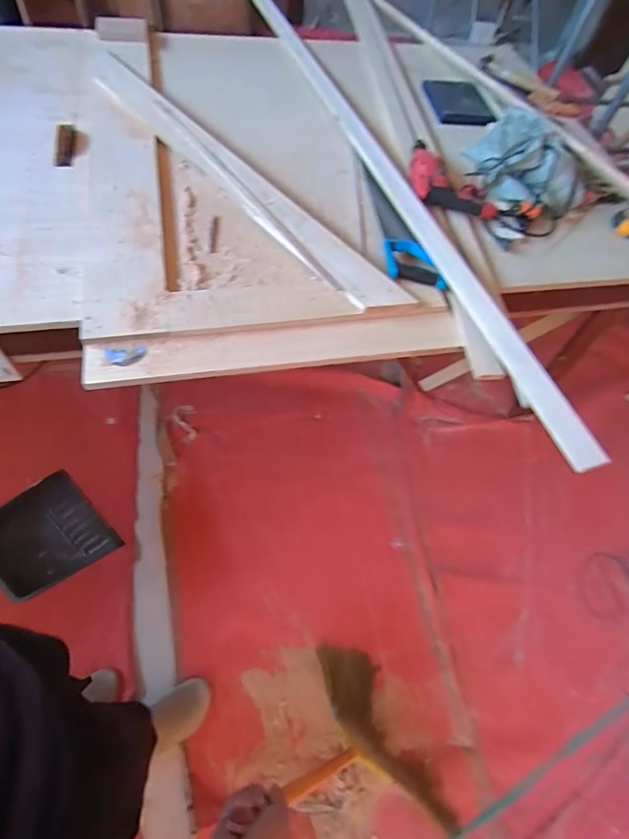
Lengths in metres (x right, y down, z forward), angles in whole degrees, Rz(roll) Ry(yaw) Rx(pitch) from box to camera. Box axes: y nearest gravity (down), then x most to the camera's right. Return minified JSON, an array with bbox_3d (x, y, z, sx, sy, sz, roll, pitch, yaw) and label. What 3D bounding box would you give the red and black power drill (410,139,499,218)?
[{"bbox_3d":[0.343,-0.591,1.082,0.233,0.070,0.203,15,61,5],"label":"red and black power drill"}]

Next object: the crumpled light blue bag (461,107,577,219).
[{"bbox_3d":[0.550,-0.675,1.135,0.207,0.101,0.338,-10,62,-13],"label":"crumpled light blue bag"}]

